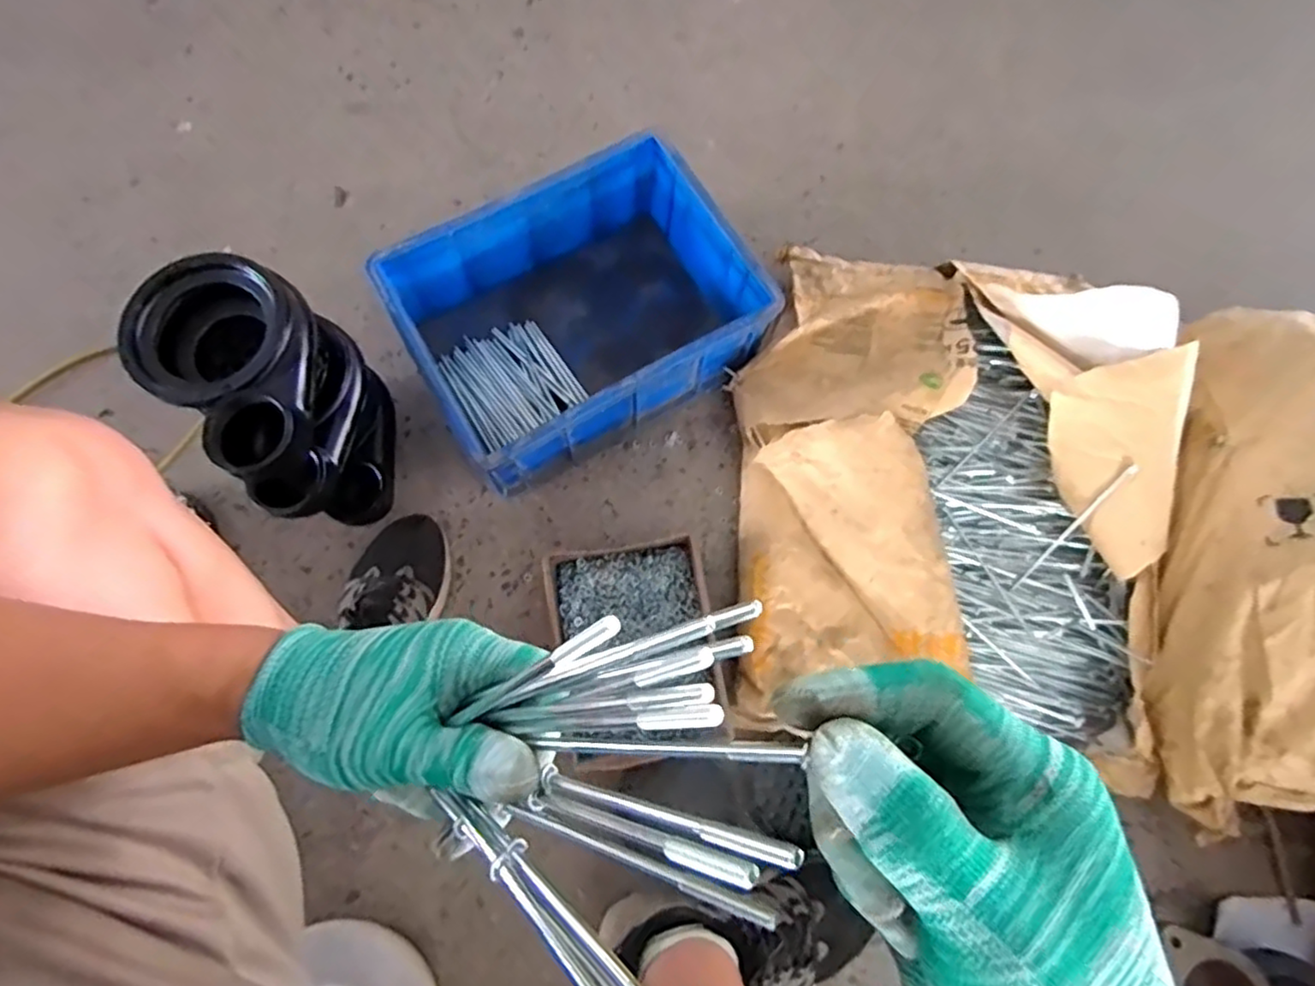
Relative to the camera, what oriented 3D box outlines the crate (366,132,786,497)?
[{"bbox_3d":[-0.092,-0.224,0.835,0.397,0.151,0.291,-30,77,-9],"label":"crate"}]

